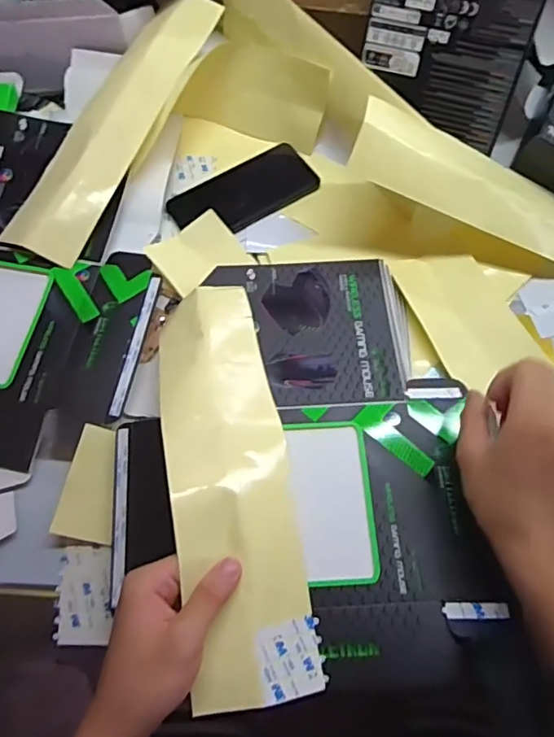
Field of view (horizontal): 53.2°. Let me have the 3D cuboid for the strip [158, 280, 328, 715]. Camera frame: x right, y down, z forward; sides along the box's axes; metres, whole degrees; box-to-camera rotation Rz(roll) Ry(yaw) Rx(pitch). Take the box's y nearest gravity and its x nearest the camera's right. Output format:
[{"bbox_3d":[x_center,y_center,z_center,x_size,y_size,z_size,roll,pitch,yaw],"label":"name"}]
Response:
[{"bbox_3d":[-0.037,0.069,0.425,0.088,0.043,0.329,-10,62,-4],"label":"strip"}]

